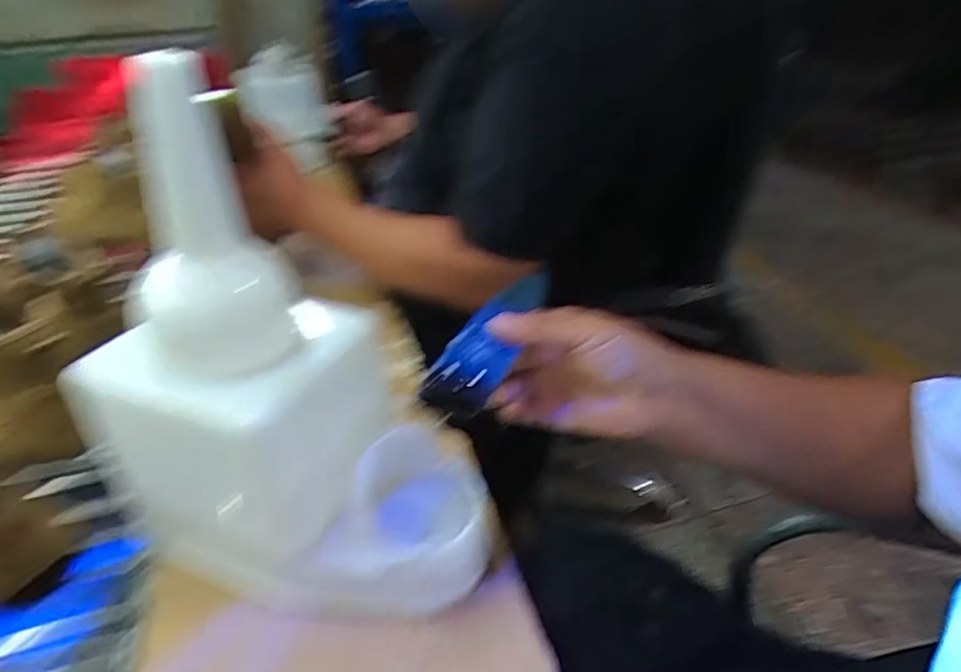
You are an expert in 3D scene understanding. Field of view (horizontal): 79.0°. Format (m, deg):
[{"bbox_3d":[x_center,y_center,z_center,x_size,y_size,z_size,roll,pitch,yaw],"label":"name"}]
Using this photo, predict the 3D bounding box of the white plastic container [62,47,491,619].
[{"bbox_3d":[-0.122,0.019,0.359,0.234,0.308,0.139,10,32,22],"label":"white plastic container"}]

